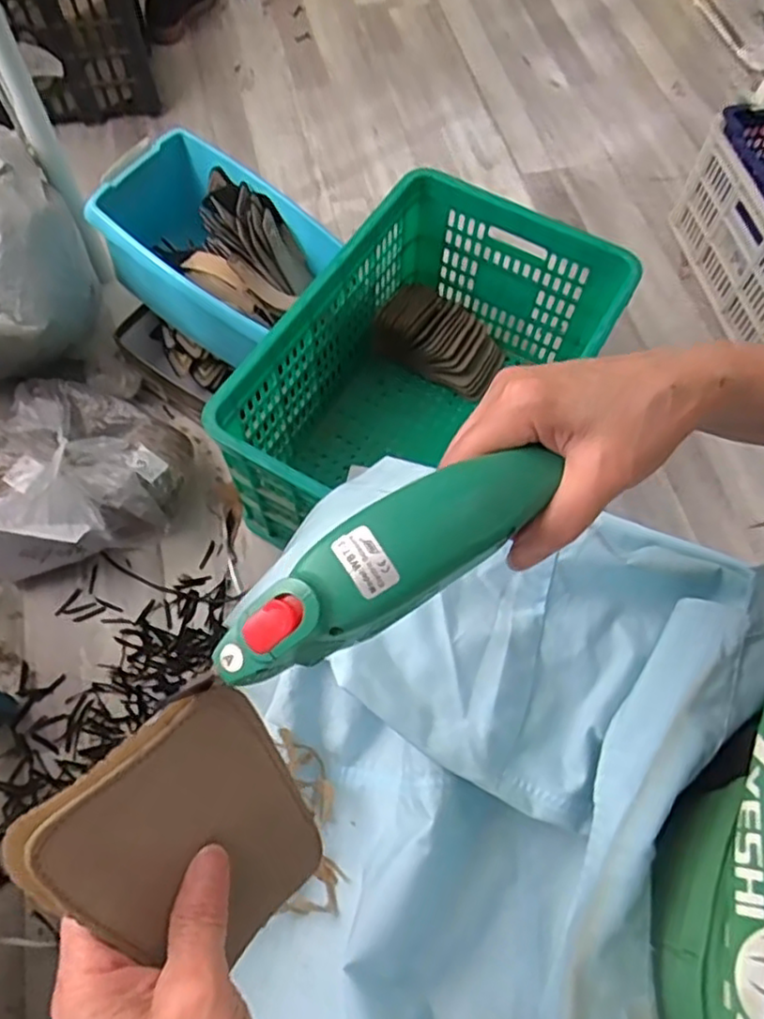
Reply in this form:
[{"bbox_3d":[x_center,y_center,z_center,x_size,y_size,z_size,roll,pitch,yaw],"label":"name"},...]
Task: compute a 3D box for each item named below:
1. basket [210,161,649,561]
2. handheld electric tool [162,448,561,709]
[{"bbox_3d":[0.057,-0.154,0.962,0.349,0.304,0.513,30,67,12],"label":"basket"},{"bbox_3d":[0.004,0.022,0.263,0.163,0.036,0.039,-31,69,-18],"label":"handheld electric tool"}]

